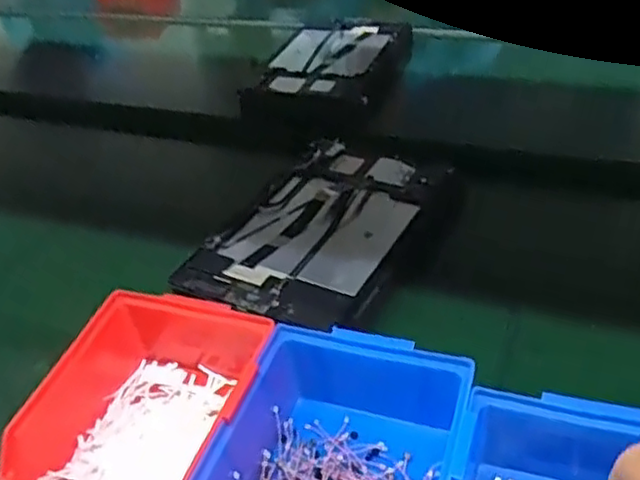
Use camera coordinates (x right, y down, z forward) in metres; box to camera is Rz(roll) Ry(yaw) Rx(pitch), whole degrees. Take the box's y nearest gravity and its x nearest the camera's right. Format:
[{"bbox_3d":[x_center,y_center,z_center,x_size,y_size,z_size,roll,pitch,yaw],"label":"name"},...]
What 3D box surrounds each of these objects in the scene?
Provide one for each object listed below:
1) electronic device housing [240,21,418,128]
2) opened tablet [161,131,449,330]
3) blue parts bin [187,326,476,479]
[{"bbox_3d":[0.013,-0.217,0.854,0.153,0.049,0.210,10,42,20],"label":"electronic device housing"},{"bbox_3d":[0.003,-0.015,0.564,0.151,0.015,0.236,16,44,26],"label":"opened tablet"},{"bbox_3d":[0.015,0.114,0.365,0.122,0.063,0.159,11,42,20],"label":"blue parts bin"}]

